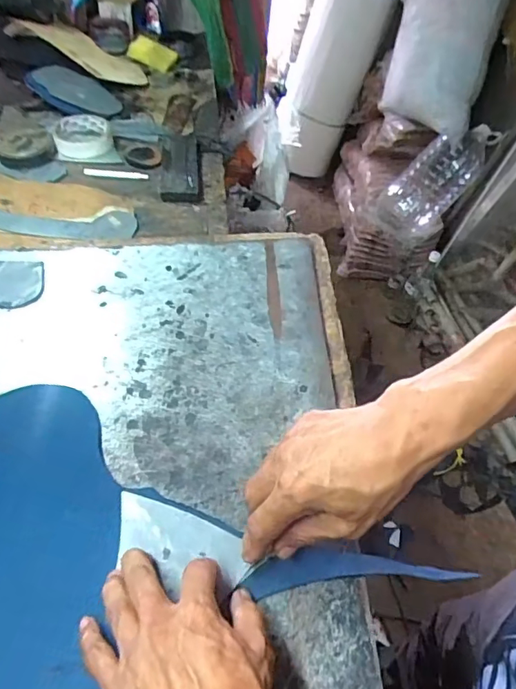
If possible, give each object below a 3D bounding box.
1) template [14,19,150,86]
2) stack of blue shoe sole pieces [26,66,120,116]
[{"bbox_3d":[-0.314,-0.531,0.915,0.229,0.015,0.100,25,48,-10],"label":"template"},{"bbox_3d":[-0.314,-0.434,0.869,0.157,0.015,0.087,36,61,7],"label":"stack of blue shoe sole pieces"}]

